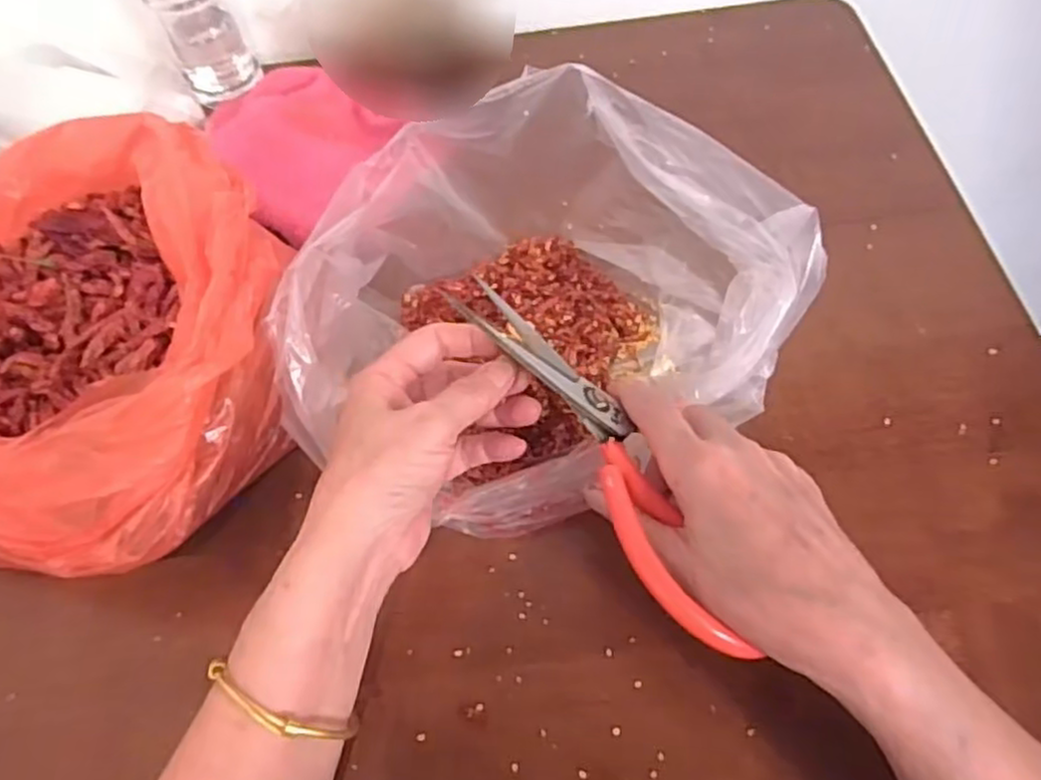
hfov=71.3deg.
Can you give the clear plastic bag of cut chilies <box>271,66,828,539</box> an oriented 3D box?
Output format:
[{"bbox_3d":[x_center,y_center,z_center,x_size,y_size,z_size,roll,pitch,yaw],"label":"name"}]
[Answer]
[{"bbox_3d":[0.000,-0.044,0.382,0.240,0.122,0.177,-23,60,-10],"label":"clear plastic bag of cut chilies"}]

